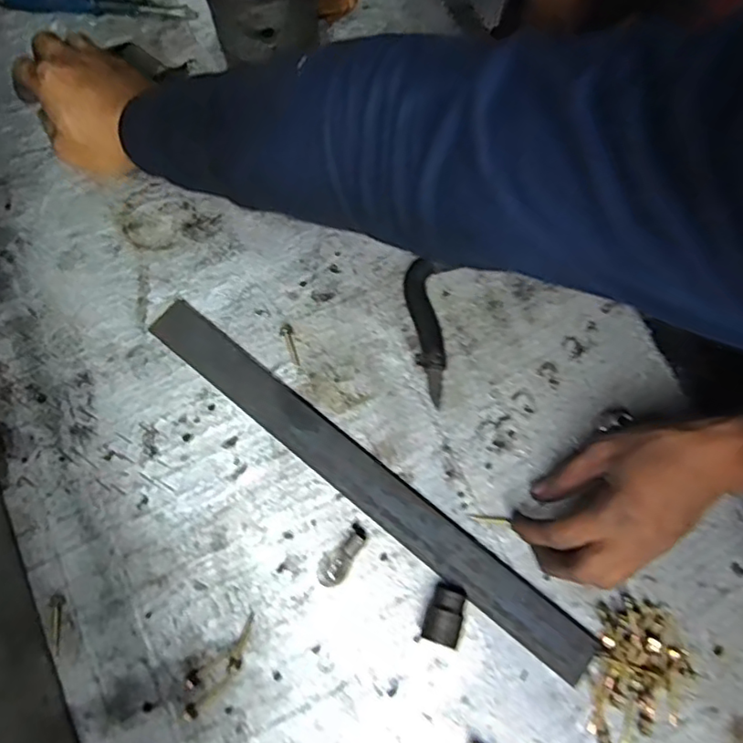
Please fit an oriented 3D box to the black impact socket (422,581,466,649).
[{"bbox_3d":[0.055,0.183,0.437,0.026,0.030,0.039,20,76,5],"label":"black impact socket"}]

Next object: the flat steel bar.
[{"bbox_3d":[-0.010,0.085,0.470,0.431,0.011,0.041,38,78,9],"label":"flat steel bar"}]

